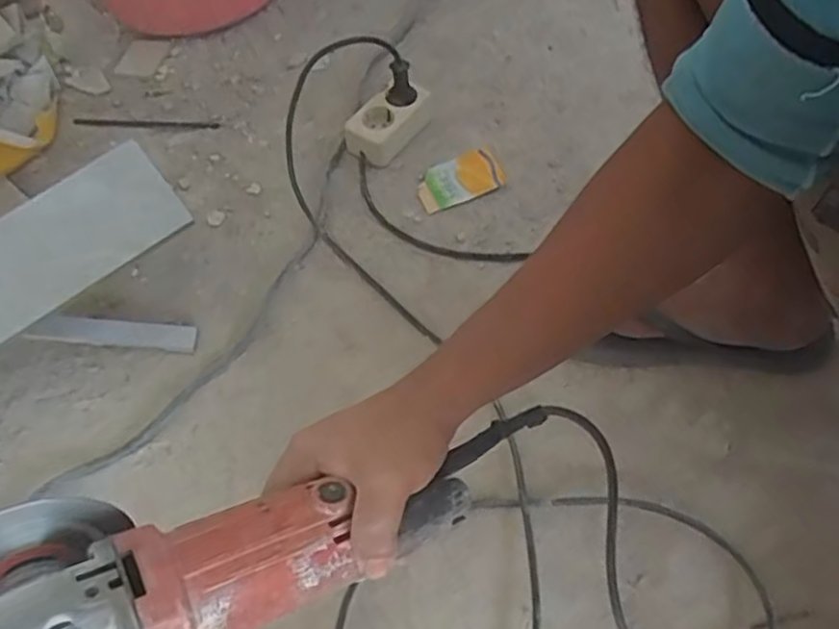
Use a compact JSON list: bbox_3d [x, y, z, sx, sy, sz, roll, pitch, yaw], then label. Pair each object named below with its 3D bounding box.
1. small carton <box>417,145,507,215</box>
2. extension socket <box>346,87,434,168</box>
[{"bbox_3d":[0.046,-0.155,0.803,0.105,0.009,0.059,-23,58,-10],"label":"small carton"},{"bbox_3d":[-0.034,-0.225,0.825,0.057,0.042,0.107,31,64,22],"label":"extension socket"}]

